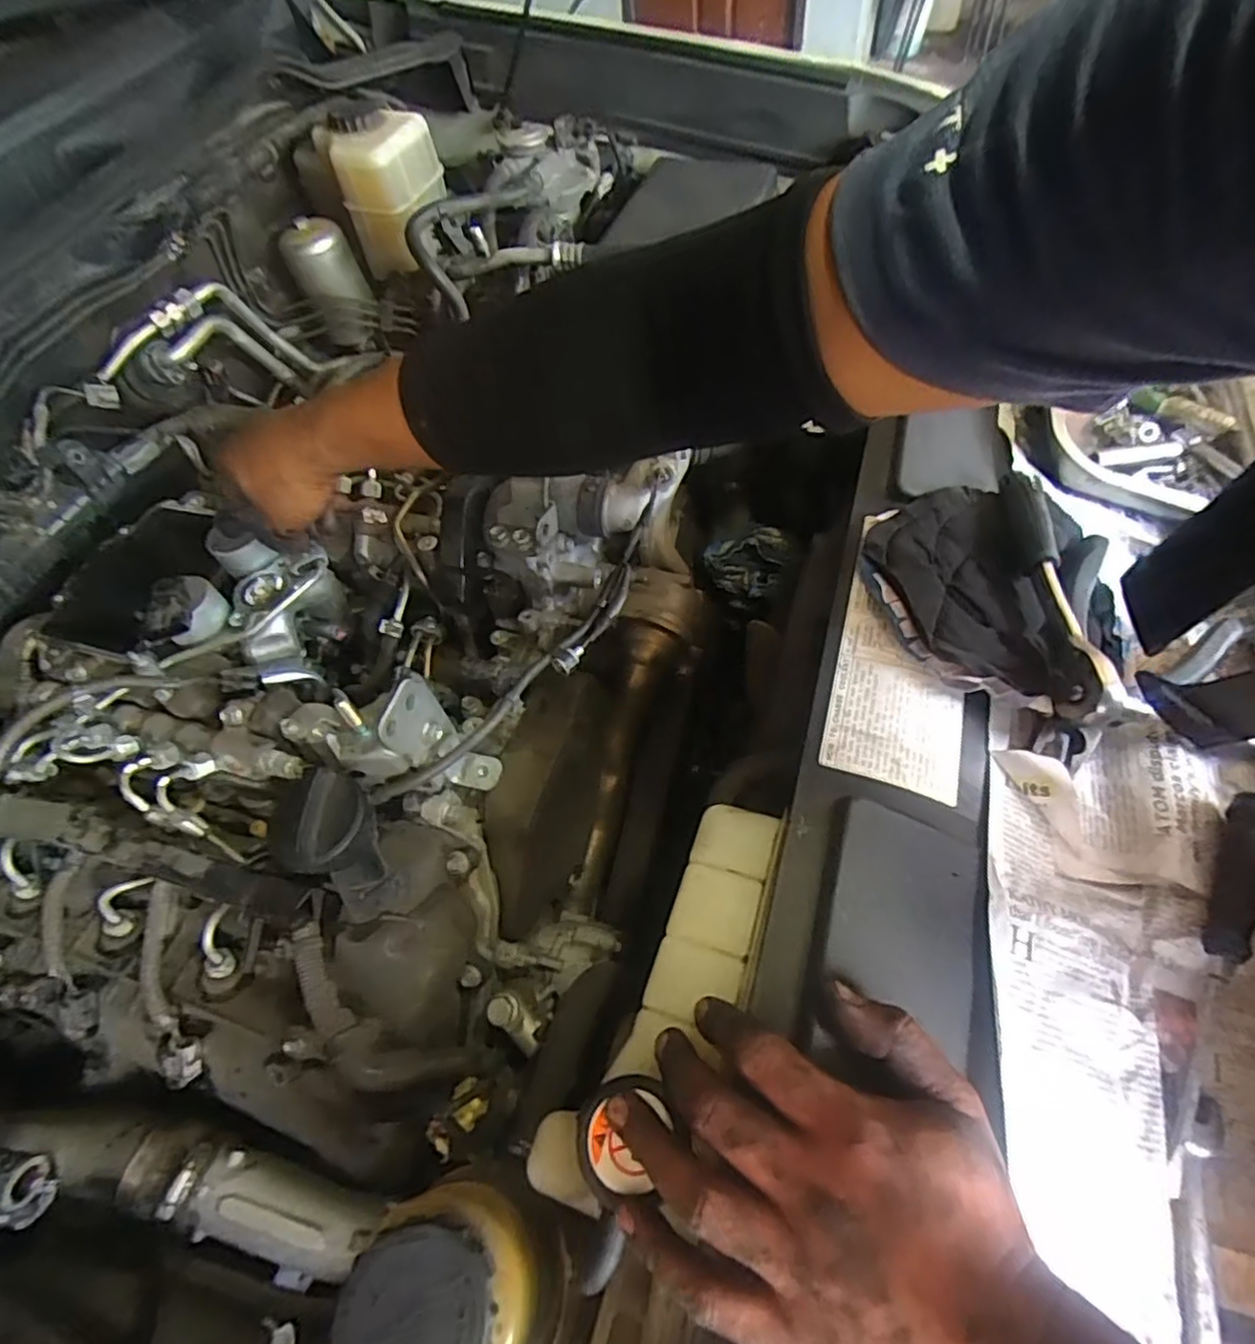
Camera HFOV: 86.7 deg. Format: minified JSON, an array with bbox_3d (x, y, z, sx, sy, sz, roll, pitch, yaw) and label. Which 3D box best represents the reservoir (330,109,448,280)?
[{"bbox_3d":[-0.278,-0.567,0.797,0.096,0.138,0.107,5,57,8],"label":"reservoir"}]

